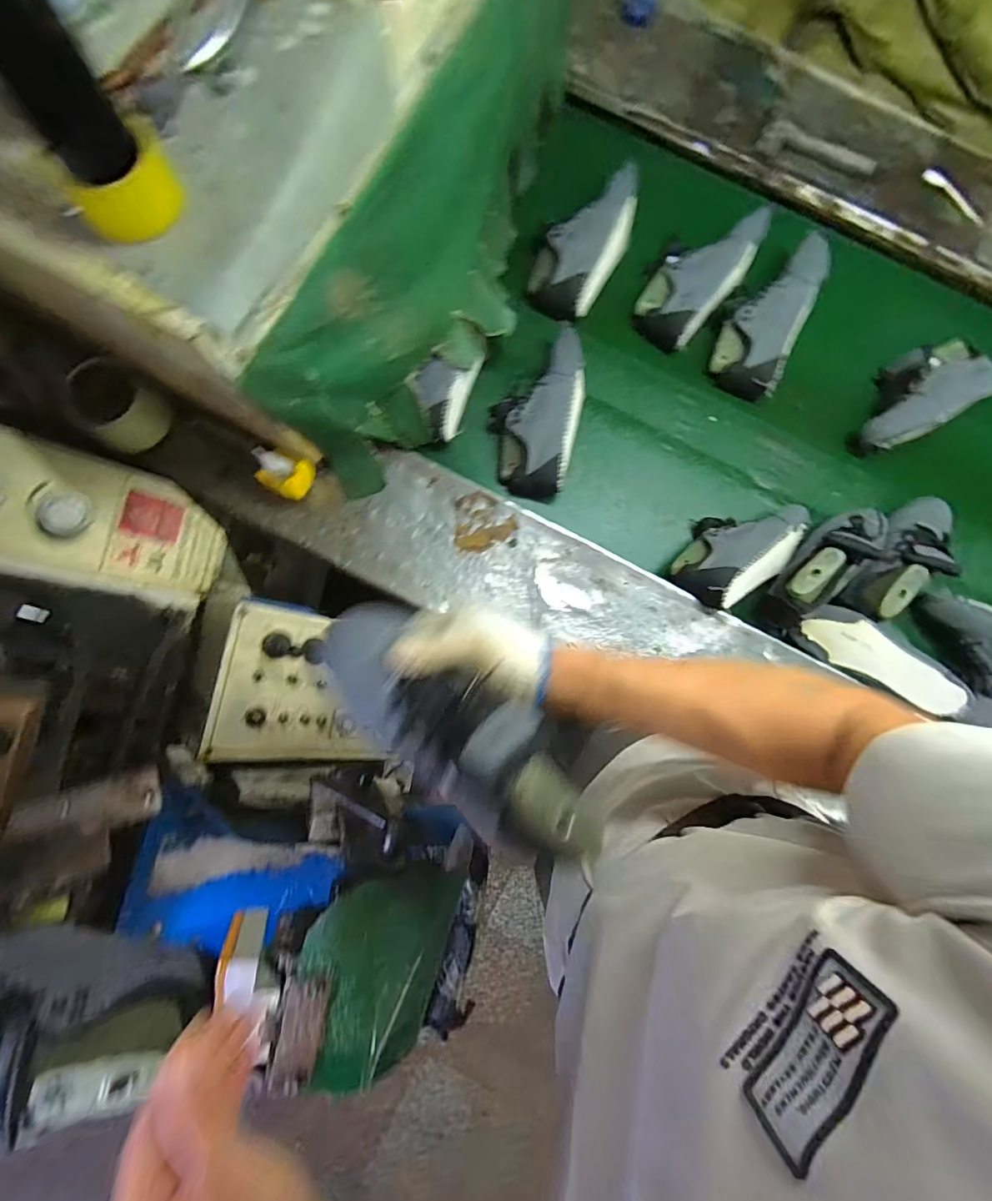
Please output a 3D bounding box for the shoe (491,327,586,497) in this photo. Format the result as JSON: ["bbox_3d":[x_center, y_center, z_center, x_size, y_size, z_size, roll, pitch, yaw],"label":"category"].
[{"bbox_3d":[0.069,-0.323,0.821,0.153,0.103,0.278,16,85,-3],"label":"shoe"}]

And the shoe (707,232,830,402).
[{"bbox_3d":[0.483,-0.516,0.841,0.132,0.109,0.277,21,84,-2],"label":"shoe"}]

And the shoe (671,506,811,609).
[{"bbox_3d":[0.422,-0.092,0.797,0.257,0.111,0.133,-30,88,-6],"label":"shoe"}]

